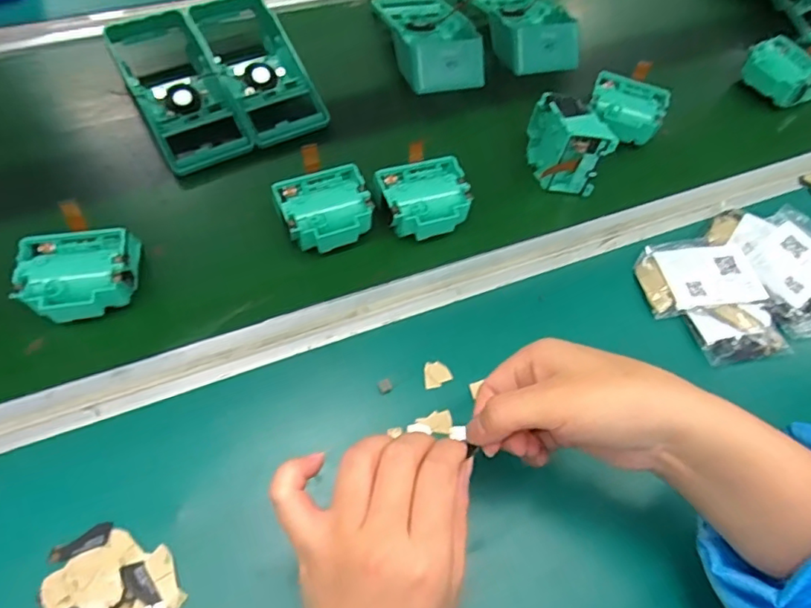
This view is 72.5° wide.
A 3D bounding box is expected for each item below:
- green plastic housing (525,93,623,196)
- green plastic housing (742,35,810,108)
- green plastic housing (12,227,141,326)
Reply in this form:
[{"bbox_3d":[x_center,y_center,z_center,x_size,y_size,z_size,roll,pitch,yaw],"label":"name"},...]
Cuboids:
[{"bbox_3d":[0.152,-0.153,0.517,0.054,0.072,0.069,-2,62,-5],"label":"green plastic housing"},{"bbox_3d":[0.421,-0.258,0.620,0.063,0.039,0.081,-28,68,-17],"label":"green plastic housing"},{"bbox_3d":[-0.251,-0.020,0.428,0.076,0.038,0.067,-7,63,-7],"label":"green plastic housing"}]

